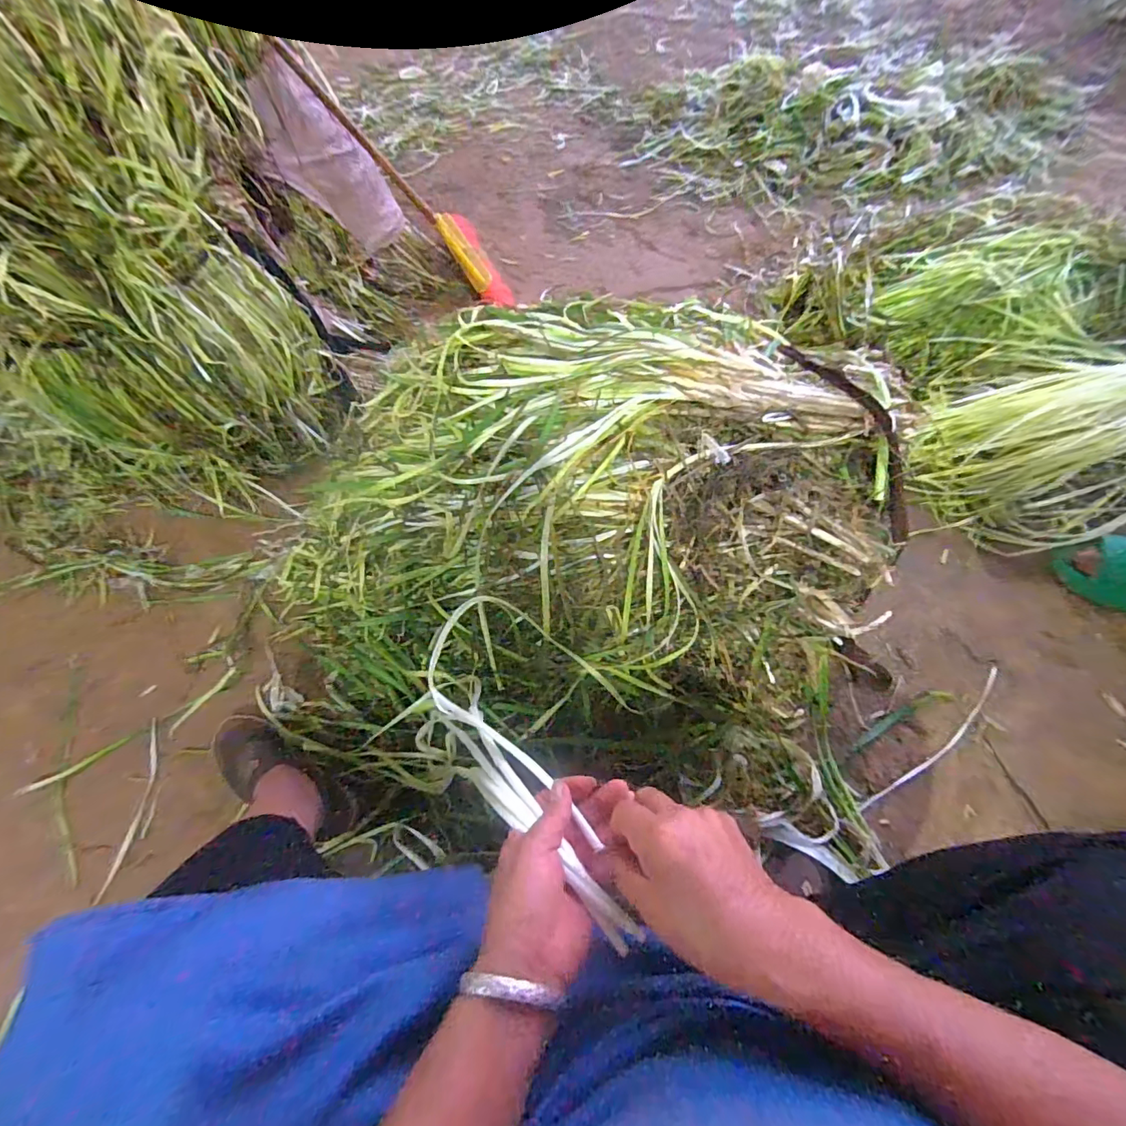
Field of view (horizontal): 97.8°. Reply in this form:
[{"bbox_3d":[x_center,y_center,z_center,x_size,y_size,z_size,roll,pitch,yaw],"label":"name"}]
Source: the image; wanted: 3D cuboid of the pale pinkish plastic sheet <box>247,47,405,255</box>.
[{"bbox_3d":[-0.459,-0.791,1.000,0.053,0.367,0.177,20,99,14],"label":"pale pinkish plastic sheet"}]

